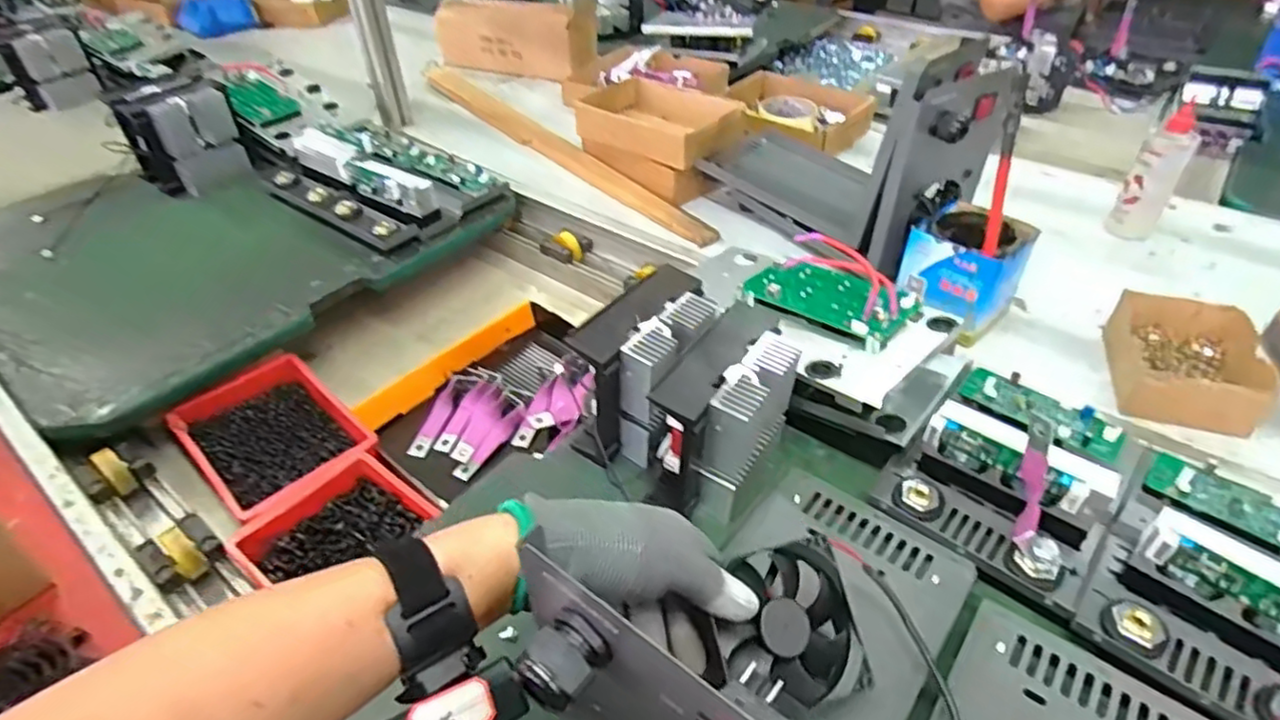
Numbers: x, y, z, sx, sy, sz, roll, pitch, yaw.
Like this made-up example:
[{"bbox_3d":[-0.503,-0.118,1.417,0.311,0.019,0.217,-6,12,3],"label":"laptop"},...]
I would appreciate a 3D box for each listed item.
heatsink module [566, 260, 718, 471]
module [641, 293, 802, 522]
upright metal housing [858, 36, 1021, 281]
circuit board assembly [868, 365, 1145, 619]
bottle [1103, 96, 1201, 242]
[{"bbox_3d":[0.011,0.011,0.566,0.082,0.120,0.132,23,47,25],"label":"heatsink module"},{"bbox_3d":[0.065,0.044,0.531,0.083,0.121,0.129,24,47,26],"label":"module"},{"bbox_3d":[0.316,-0.196,0.730,0.162,0.244,0.073,-32,50,-30],"label":"upright metal housing"},{"bbox_3d":[0.298,0.069,0.520,0.148,0.065,0.200,31,51,31],"label":"circuit board assembly"},{"bbox_3d":[0.620,-0.218,0.812,0.051,0.161,0.044,27,49,28],"label":"bottle"}]

